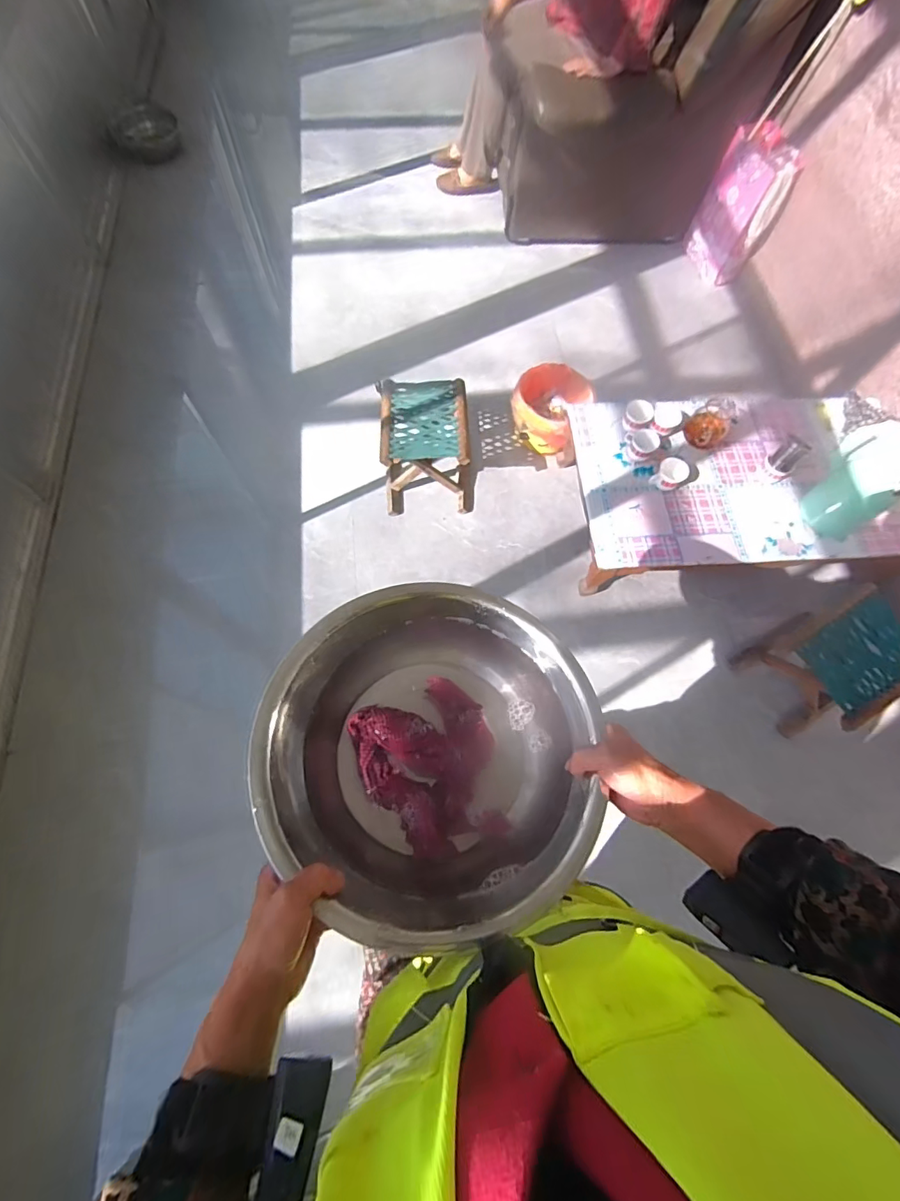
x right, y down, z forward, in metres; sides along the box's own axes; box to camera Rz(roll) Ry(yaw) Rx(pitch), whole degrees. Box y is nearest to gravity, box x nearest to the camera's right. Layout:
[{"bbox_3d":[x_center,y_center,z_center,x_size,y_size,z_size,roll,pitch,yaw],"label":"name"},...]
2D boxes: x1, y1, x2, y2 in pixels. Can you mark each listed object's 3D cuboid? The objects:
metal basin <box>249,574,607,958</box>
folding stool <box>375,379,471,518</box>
[{"bbox_3d":[-0.017,0.139,0.486,0.316,0.096,0.311,0,69,1],"label":"metal basin"},{"bbox_3d":[-0.076,-0.470,1.479,0.267,0.247,0.292,-4,69,-1],"label":"folding stool"}]

